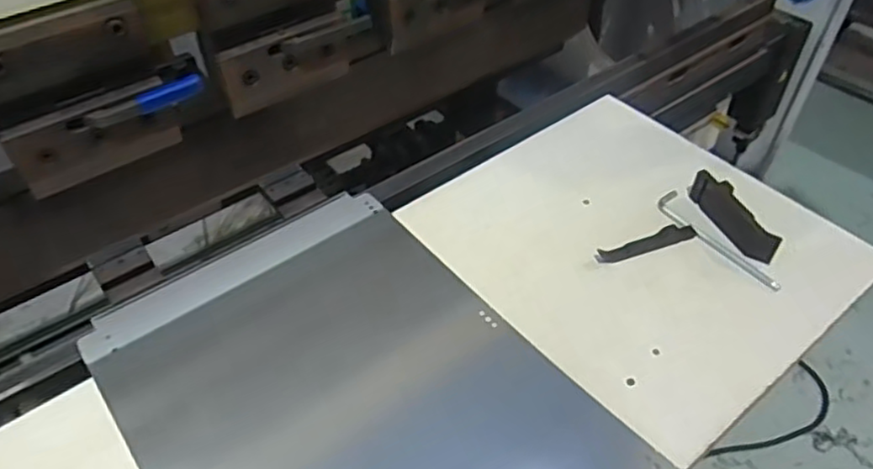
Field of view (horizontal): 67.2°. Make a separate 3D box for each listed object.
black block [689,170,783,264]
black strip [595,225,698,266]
[{"bbox_3d":[0.408,-0.024,0.904,0.030,0.056,0.146,-14,48,-13],"label":"black block"},{"bbox_3d":[0.290,0.013,0.904,0.152,0.012,0.030,-15,48,-14],"label":"black strip"}]

